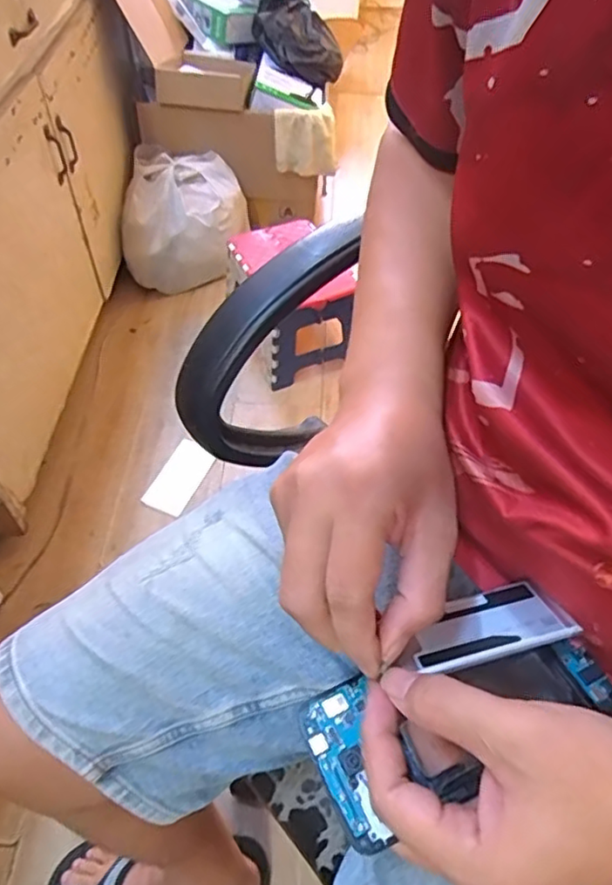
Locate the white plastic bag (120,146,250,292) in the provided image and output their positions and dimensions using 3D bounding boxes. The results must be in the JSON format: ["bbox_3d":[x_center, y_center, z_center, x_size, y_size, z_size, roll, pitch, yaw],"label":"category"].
[{"bbox_3d":[-0.299,-0.540,1.482,0.282,0.227,0.251,13,53,9],"label":"white plastic bag"}]

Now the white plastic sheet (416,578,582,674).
[{"bbox_3d":[0.093,0.093,0.314,0.081,0.004,0.041,-12,28,-8],"label":"white plastic sheet"}]

